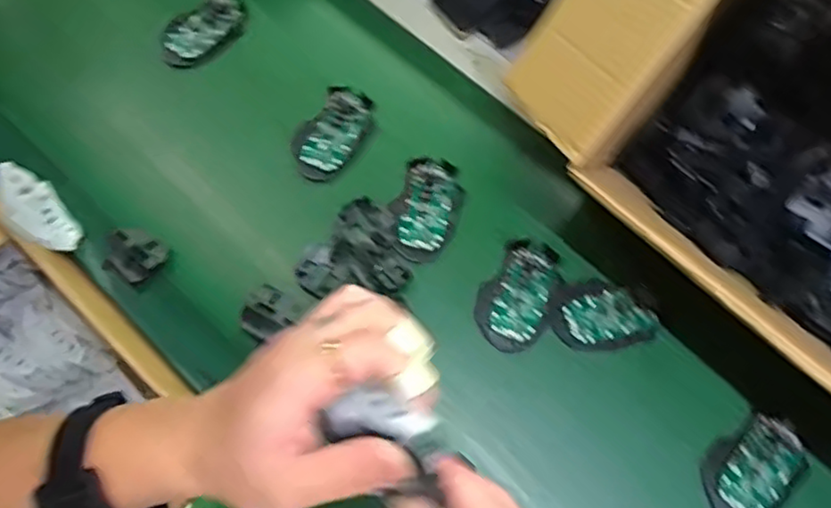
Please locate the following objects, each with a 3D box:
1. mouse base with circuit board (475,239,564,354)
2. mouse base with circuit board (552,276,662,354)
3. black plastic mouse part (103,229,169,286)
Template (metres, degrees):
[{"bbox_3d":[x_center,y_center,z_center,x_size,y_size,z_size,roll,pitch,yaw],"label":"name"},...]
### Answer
[{"bbox_3d":[0.107,0.037,0.667,0.071,0.019,0.116,29,71,13],"label":"mouse base with circuit board"},{"bbox_3d":[0.191,0.063,0.666,0.101,0.014,0.070,-4,67,1],"label":"mouse base with circuit board"},{"bbox_3d":[-0.294,0.002,0.691,0.062,0.023,0.051,30,71,14],"label":"black plastic mouse part"}]

